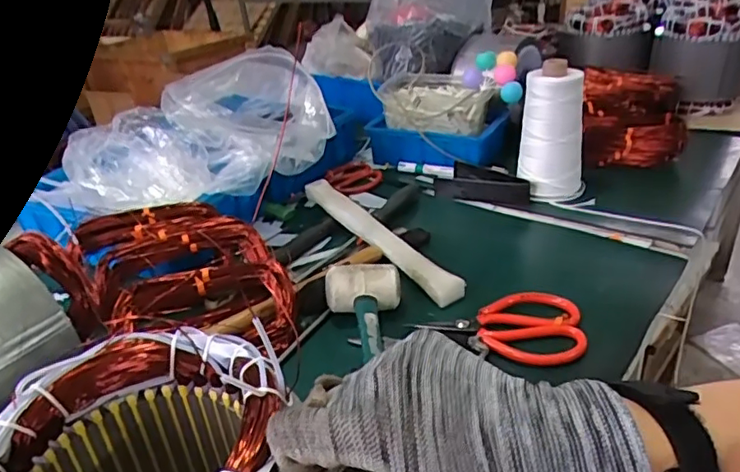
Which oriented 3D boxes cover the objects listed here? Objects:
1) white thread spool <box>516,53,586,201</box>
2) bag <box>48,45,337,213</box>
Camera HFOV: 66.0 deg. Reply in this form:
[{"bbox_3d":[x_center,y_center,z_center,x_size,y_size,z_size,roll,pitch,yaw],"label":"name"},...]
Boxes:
[{"bbox_3d":[0.235,-0.130,0.735,0.082,0.162,0.069,5,31,21],"label":"white thread spool"},{"bbox_3d":[-0.216,-0.126,0.715,0.321,0.116,0.183,-25,33,-30],"label":"bag"}]

